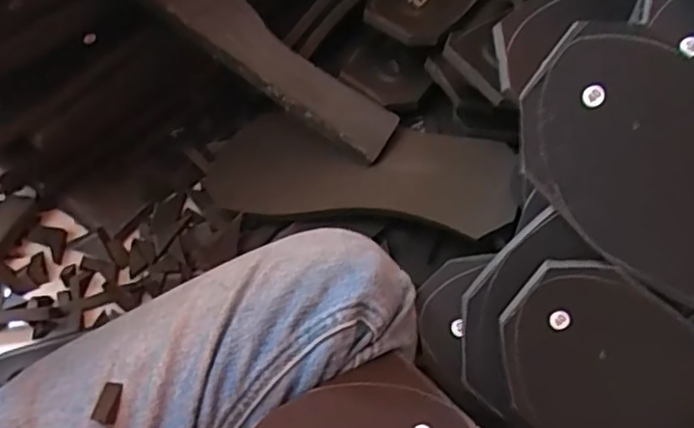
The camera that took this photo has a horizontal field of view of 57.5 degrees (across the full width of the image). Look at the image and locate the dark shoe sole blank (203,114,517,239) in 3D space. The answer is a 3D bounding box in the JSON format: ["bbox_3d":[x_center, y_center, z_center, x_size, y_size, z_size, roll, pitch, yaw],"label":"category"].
[{"bbox_3d":[-0.005,-0.034,0.490,0.264,0.032,0.083,7,58,29],"label":"dark shoe sole blank"}]

